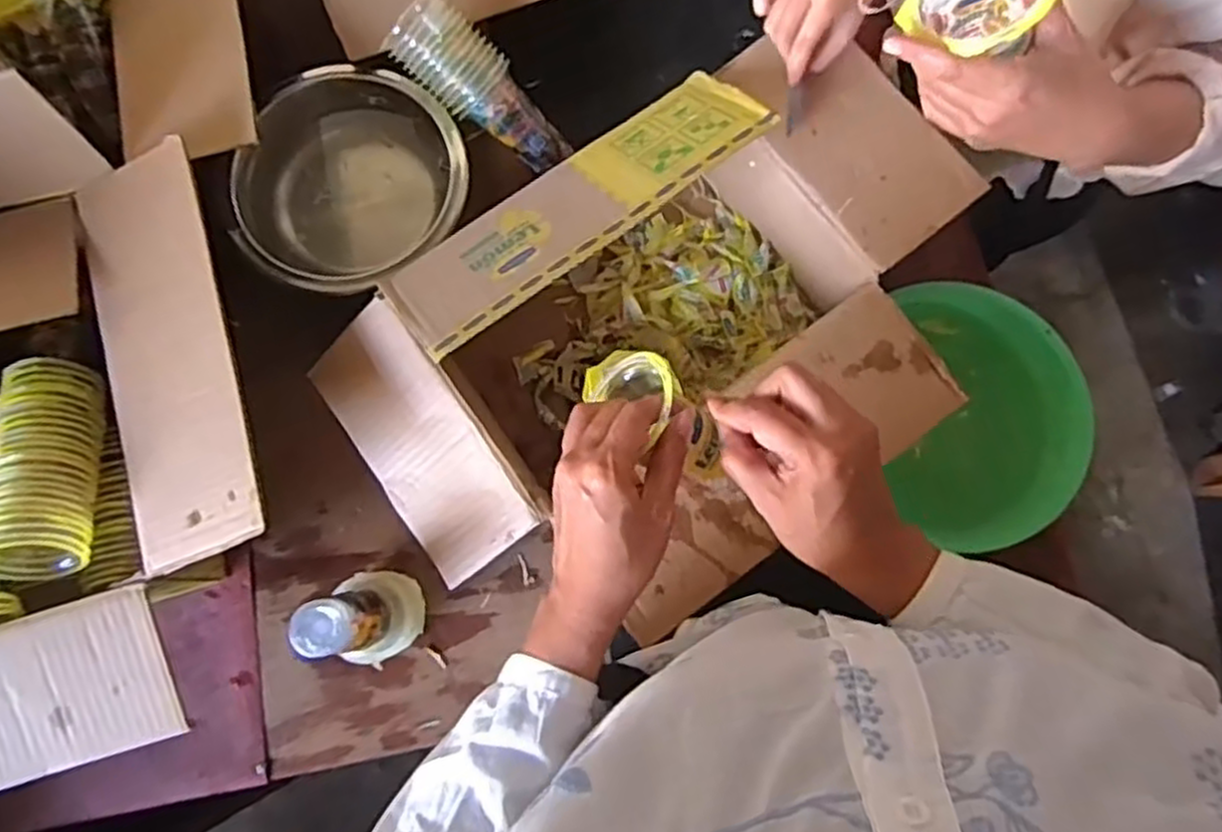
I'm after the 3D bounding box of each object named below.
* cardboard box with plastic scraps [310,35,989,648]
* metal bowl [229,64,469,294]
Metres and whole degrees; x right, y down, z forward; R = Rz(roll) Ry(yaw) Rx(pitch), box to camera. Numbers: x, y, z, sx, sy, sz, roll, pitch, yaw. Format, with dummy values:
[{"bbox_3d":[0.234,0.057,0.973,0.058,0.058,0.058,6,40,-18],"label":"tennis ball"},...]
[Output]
[{"bbox_3d":[0.052,-0.059,0.666,0.529,0.190,0.340,-36,81,-7],"label":"cardboard box with plastic scraps"},{"bbox_3d":[-0.249,-0.224,0.757,0.213,0.072,0.199,0,79,-1],"label":"metal bowl"}]

